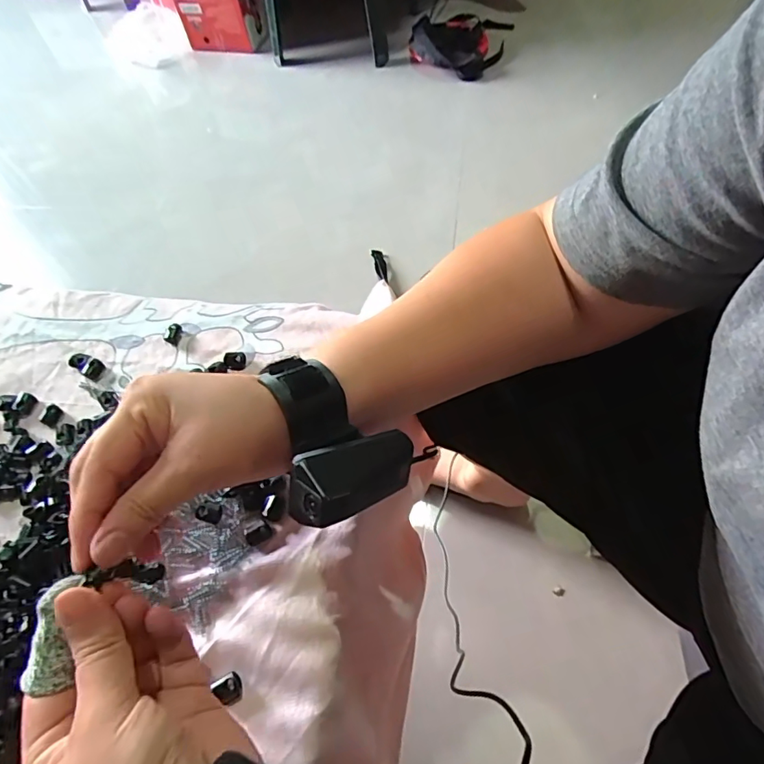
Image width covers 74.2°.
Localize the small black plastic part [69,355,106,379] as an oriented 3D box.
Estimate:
[{"bbox_3d":[-0.228,-0.013,0.389,0.028,0.006,0.015,25,65,18],"label":"small black plastic part"}]

